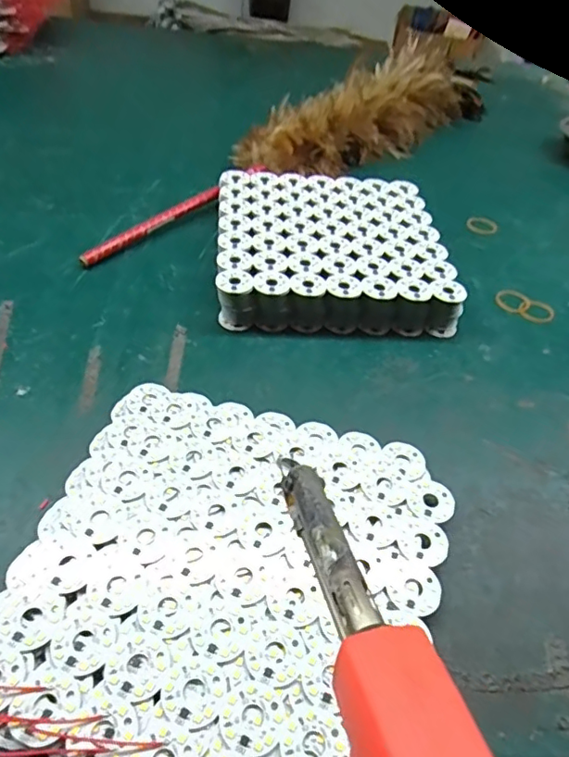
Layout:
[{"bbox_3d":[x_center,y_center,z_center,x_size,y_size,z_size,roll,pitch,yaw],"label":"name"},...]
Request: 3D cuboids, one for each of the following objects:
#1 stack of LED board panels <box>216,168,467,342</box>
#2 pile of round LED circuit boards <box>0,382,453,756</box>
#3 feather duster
[{"bbox_3d":[0.044,-0.134,0.529,0.210,0.040,0.210,1,47,-6],"label":"stack of LED board panels"},{"bbox_3d":[-0.031,0.108,0.313,0.225,0.017,0.223,17,47,9],"label":"pile of round LED circuit boards"},{"bbox_3d":[0.047,-0.314,0.673,0.117,0.074,0.709,37,53,25],"label":"feather duster"}]

